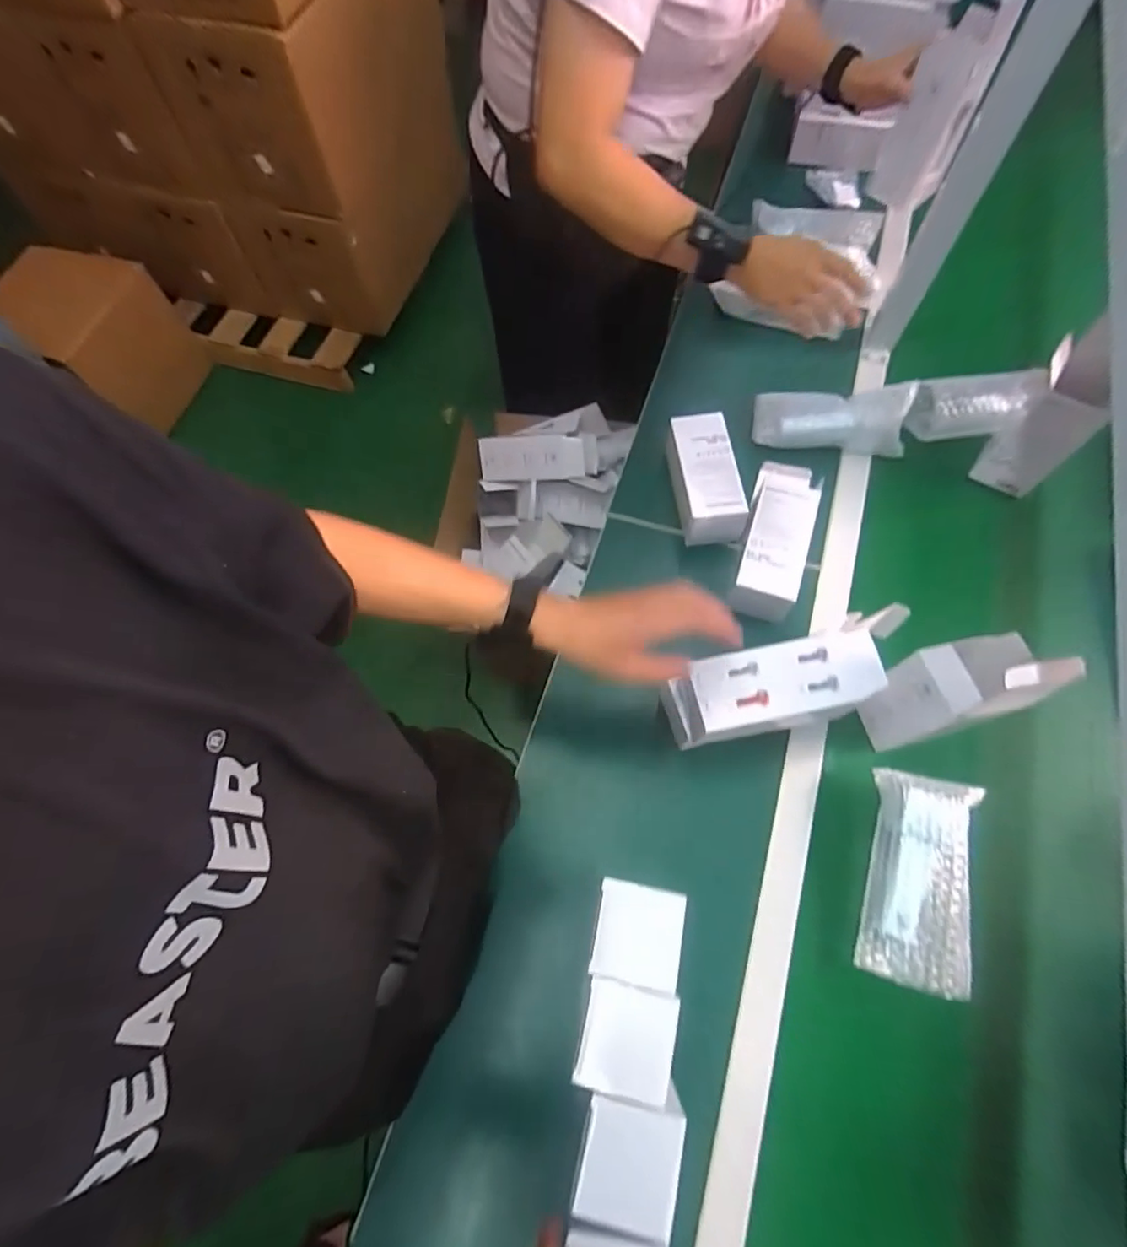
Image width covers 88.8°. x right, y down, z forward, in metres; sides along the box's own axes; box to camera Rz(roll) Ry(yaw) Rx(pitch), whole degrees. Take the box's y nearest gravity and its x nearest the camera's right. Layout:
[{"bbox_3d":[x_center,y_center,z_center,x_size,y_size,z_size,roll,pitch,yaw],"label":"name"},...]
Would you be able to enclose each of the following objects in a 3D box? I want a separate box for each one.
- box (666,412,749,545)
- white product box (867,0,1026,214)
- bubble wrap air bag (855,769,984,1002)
[{"bbox_3d":[0.192,-0.197,0.789,0.076,0.070,0.173,-8,64,-3],"label":"box"},{"bbox_3d":[0.522,-0.715,0.800,0.038,0.261,0.105,-40,75,-13],"label":"white product box"},{"bbox_3d":[0.370,0.262,0.595,0.094,0.046,0.203,15,65,8],"label":"bubble wrap air bag"}]

